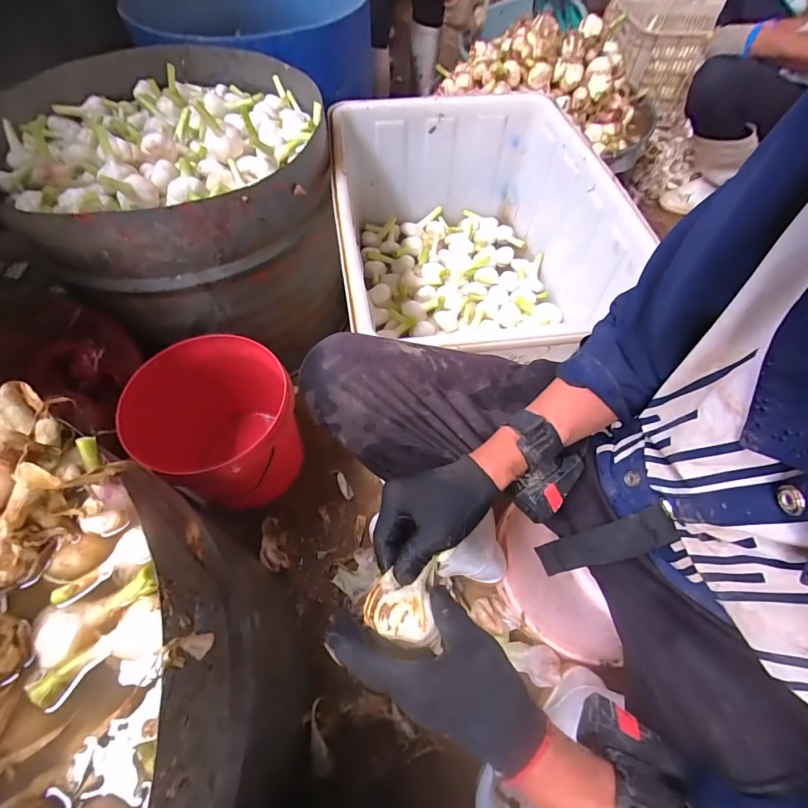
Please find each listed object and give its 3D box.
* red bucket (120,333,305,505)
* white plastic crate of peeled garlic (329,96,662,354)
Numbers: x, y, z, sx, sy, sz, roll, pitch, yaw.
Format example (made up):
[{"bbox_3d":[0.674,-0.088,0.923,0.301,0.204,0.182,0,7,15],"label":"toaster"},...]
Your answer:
[{"bbox_3d":[-0.306,0.064,0.740,0.238,0.304,0.243,1,58,-1],"label":"red bucket"},{"bbox_3d":[0.135,-0.389,0.881,0.534,0.299,0.519,-3,58,-4],"label":"white plastic crate of peeled garlic"}]

